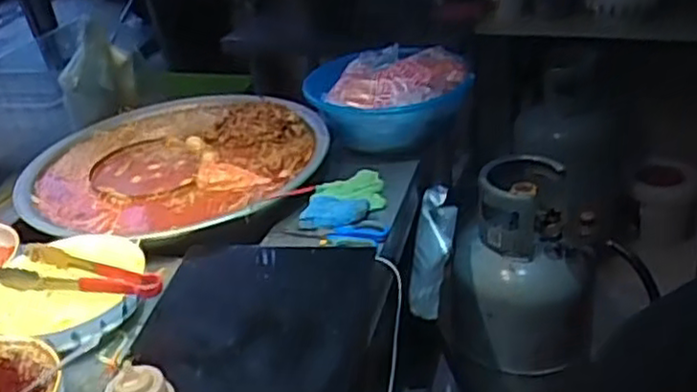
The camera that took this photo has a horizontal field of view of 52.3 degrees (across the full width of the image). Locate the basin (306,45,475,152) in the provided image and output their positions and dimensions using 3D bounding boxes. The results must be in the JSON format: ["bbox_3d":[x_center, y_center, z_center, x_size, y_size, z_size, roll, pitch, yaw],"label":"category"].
[{"bbox_3d":[0.081,-0.217,1.444,0.323,0.107,0.309,-6,29,3],"label":"basin"}]

